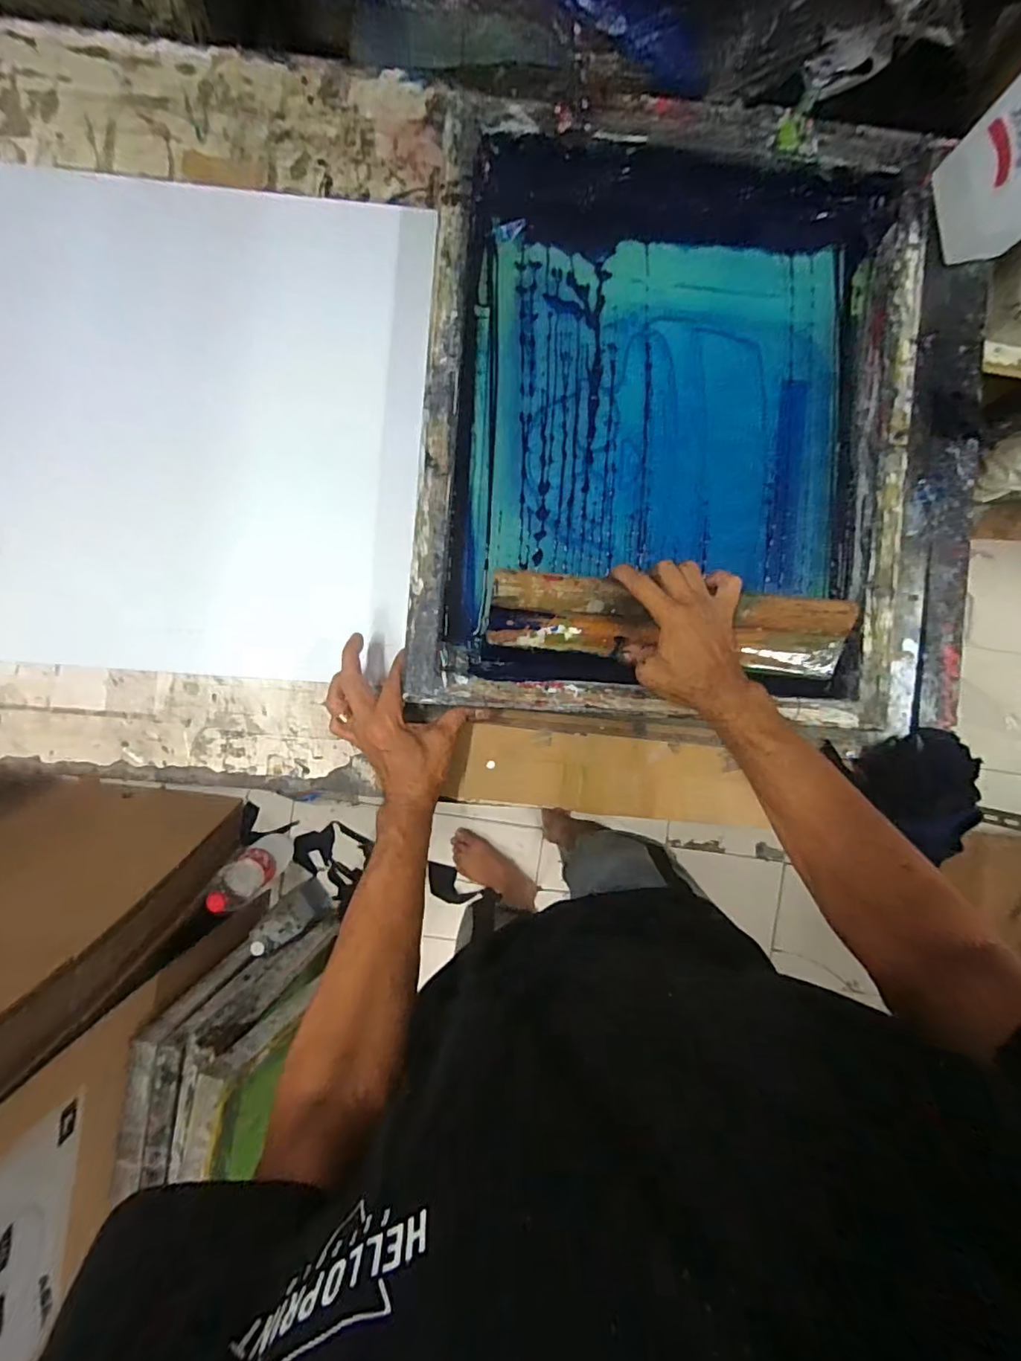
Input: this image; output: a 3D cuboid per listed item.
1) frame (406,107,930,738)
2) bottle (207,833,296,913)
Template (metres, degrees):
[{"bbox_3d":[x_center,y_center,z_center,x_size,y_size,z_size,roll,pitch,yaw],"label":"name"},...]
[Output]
[{"bbox_3d":[0.153,-0.234,0.532,0.451,0.050,0.539,4,91,-3],"label":"frame"},{"bbox_3d":[-0.538,0.400,1.169,0.079,0.305,0.085,0,90,-3],"label":"bottle"}]

